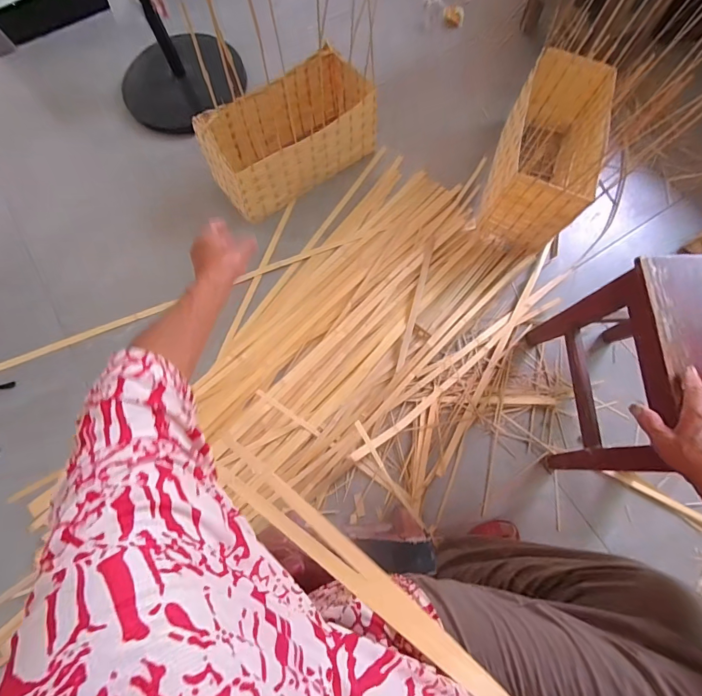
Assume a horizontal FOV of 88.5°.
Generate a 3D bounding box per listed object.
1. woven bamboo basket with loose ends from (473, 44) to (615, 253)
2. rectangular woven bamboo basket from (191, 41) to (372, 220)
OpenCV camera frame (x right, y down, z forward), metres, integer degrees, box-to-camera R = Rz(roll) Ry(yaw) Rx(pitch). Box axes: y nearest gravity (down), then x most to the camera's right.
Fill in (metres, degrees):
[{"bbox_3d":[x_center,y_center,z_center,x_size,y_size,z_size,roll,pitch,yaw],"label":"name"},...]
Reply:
[{"bbox_3d":[0.494,-0.500,0.921,0.217,0.200,0.461,18,71,5],"label":"woven bamboo basket with loose ends"},{"bbox_3d":[-0.152,-0.553,0.952,0.443,0.204,0.199,-37,76,-11],"label":"rectangular woven bamboo basket"}]

